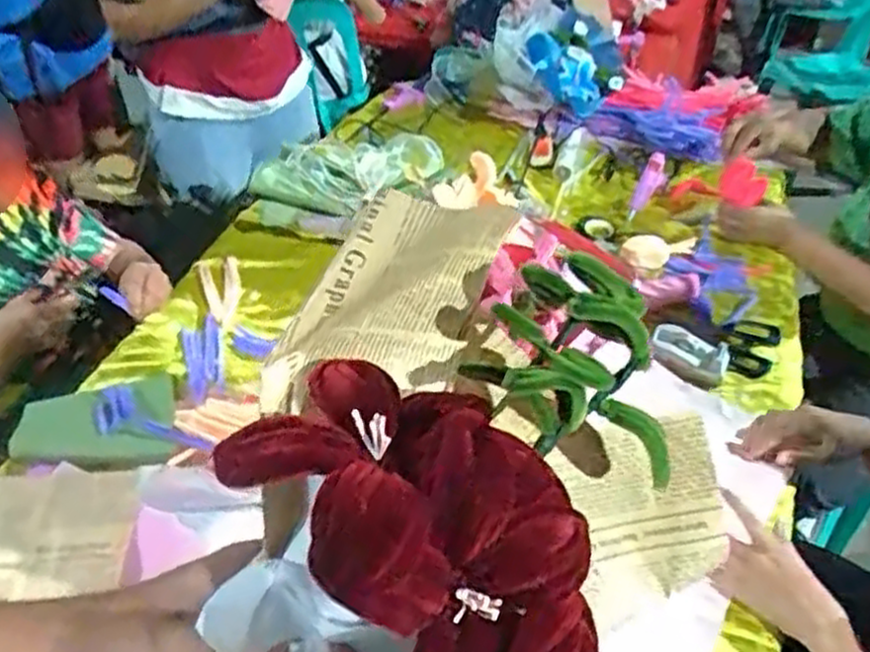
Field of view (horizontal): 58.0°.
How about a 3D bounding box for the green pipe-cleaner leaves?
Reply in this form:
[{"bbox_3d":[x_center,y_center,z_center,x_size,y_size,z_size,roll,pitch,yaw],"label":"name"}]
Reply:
[{"bbox_3d":[0.064,0.017,0.368,0.090,0.097,0.054,-2,38,-2],"label":"green pipe-cleaner leaves"}]

